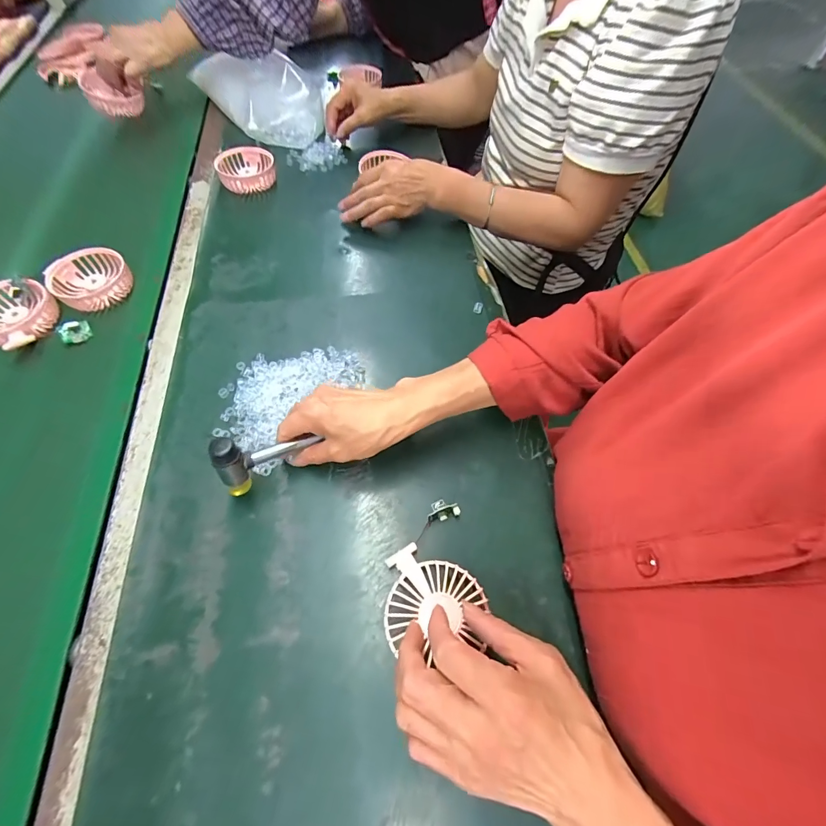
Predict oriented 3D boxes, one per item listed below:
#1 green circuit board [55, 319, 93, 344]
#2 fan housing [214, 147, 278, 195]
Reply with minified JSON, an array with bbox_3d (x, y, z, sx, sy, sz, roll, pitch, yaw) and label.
[{"bbox_3d":[-0.407,-0.099,0.457,0.015,0.024,0.032,33,66,15],"label":"green circuit board"},{"bbox_3d":[-0.266,-0.385,0.611,0.090,0.038,0.089,-23,62,-14],"label":"fan housing"}]

